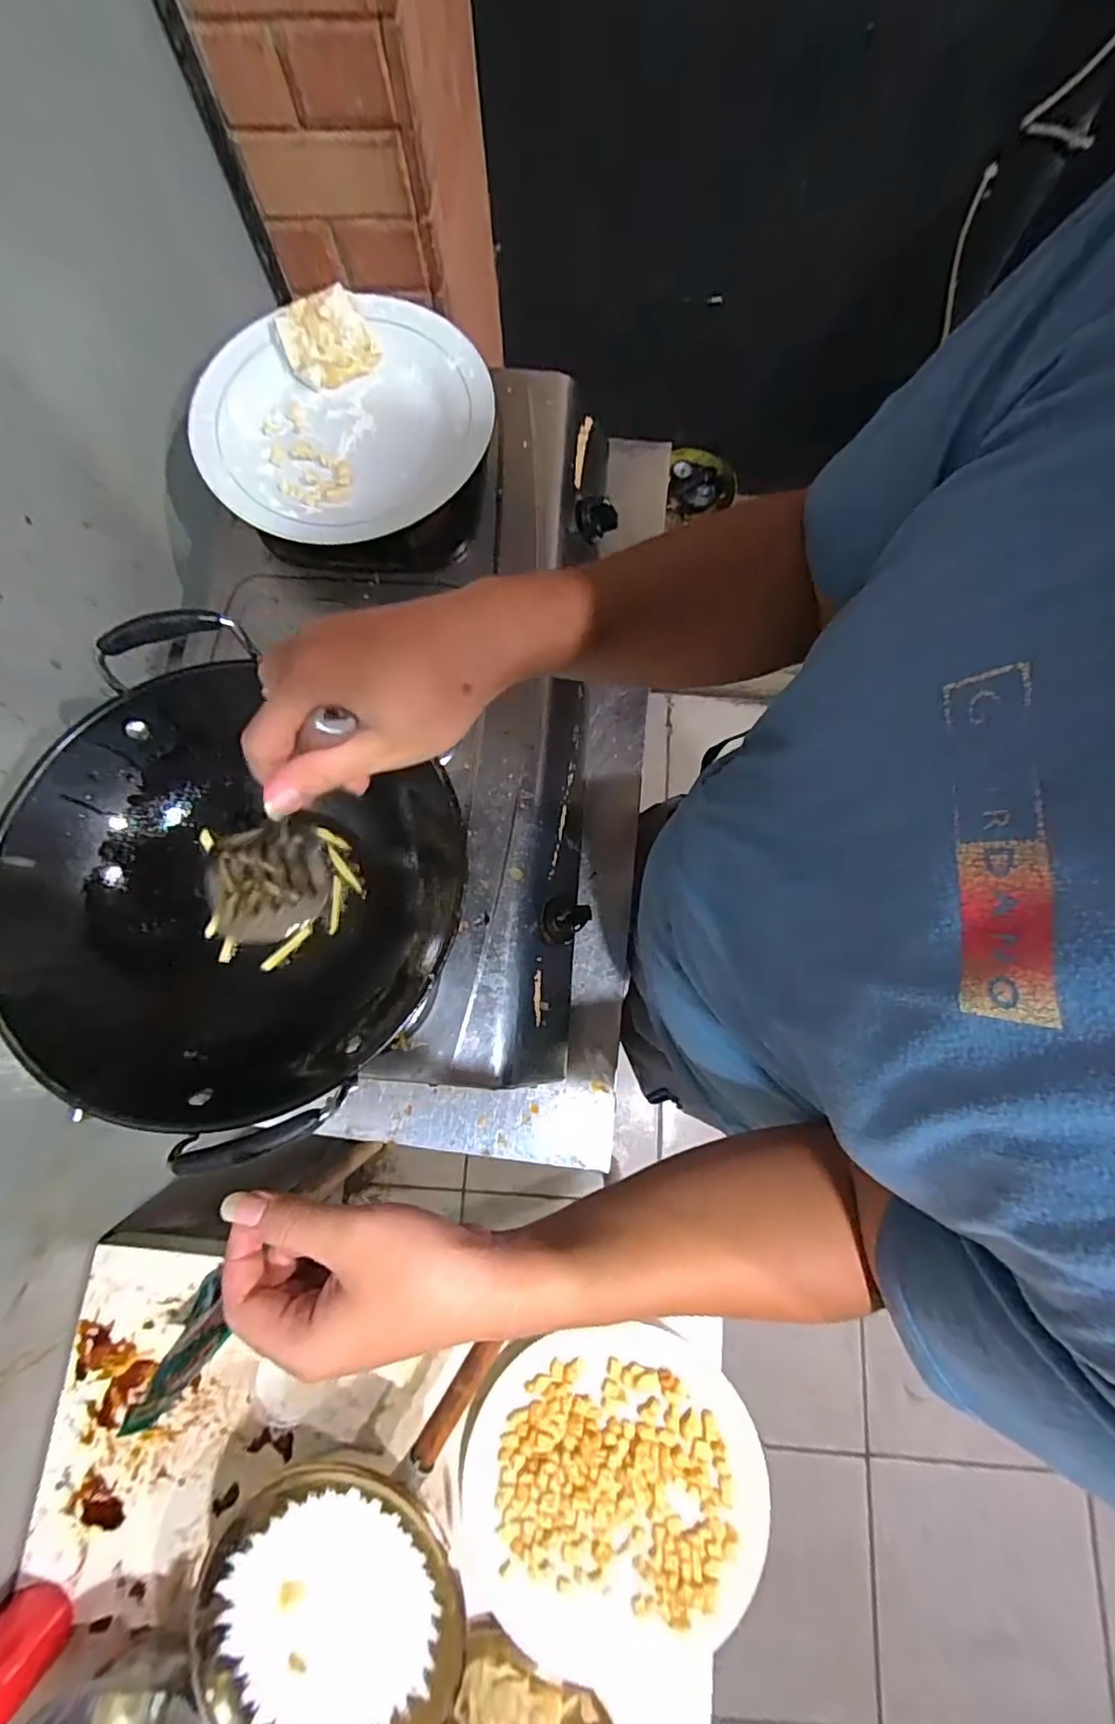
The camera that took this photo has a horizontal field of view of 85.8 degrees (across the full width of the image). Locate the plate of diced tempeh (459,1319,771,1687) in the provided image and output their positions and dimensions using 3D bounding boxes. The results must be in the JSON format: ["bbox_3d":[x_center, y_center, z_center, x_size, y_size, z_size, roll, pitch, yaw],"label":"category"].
[{"bbox_3d":[0.046,0.544,0.516,0.244,0.018,0.250,0,77,0],"label":"plate of diced tempeh"}]

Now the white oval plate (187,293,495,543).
[{"bbox_3d":[-0.186,-0.388,0.531,0.251,0.027,0.228,-12,77,-3],"label":"white oval plate"}]

